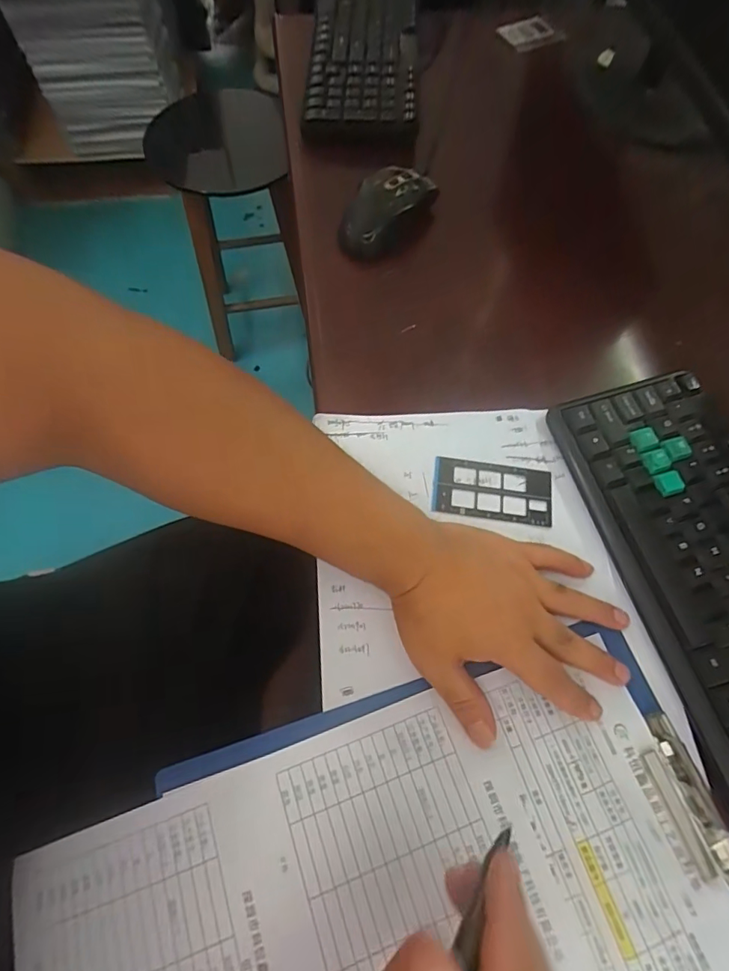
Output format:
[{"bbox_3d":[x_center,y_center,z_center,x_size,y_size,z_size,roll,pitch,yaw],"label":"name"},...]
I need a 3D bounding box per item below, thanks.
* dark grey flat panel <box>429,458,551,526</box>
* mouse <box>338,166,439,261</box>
[{"bbox_3d":[0.097,0.005,0.381,0.089,0.004,0.046,7,67,1],"label":"dark grey flat panel"},{"bbox_3d":[0.022,-0.258,0.476,0.061,0.041,0.106,36,70,13],"label":"mouse"}]

